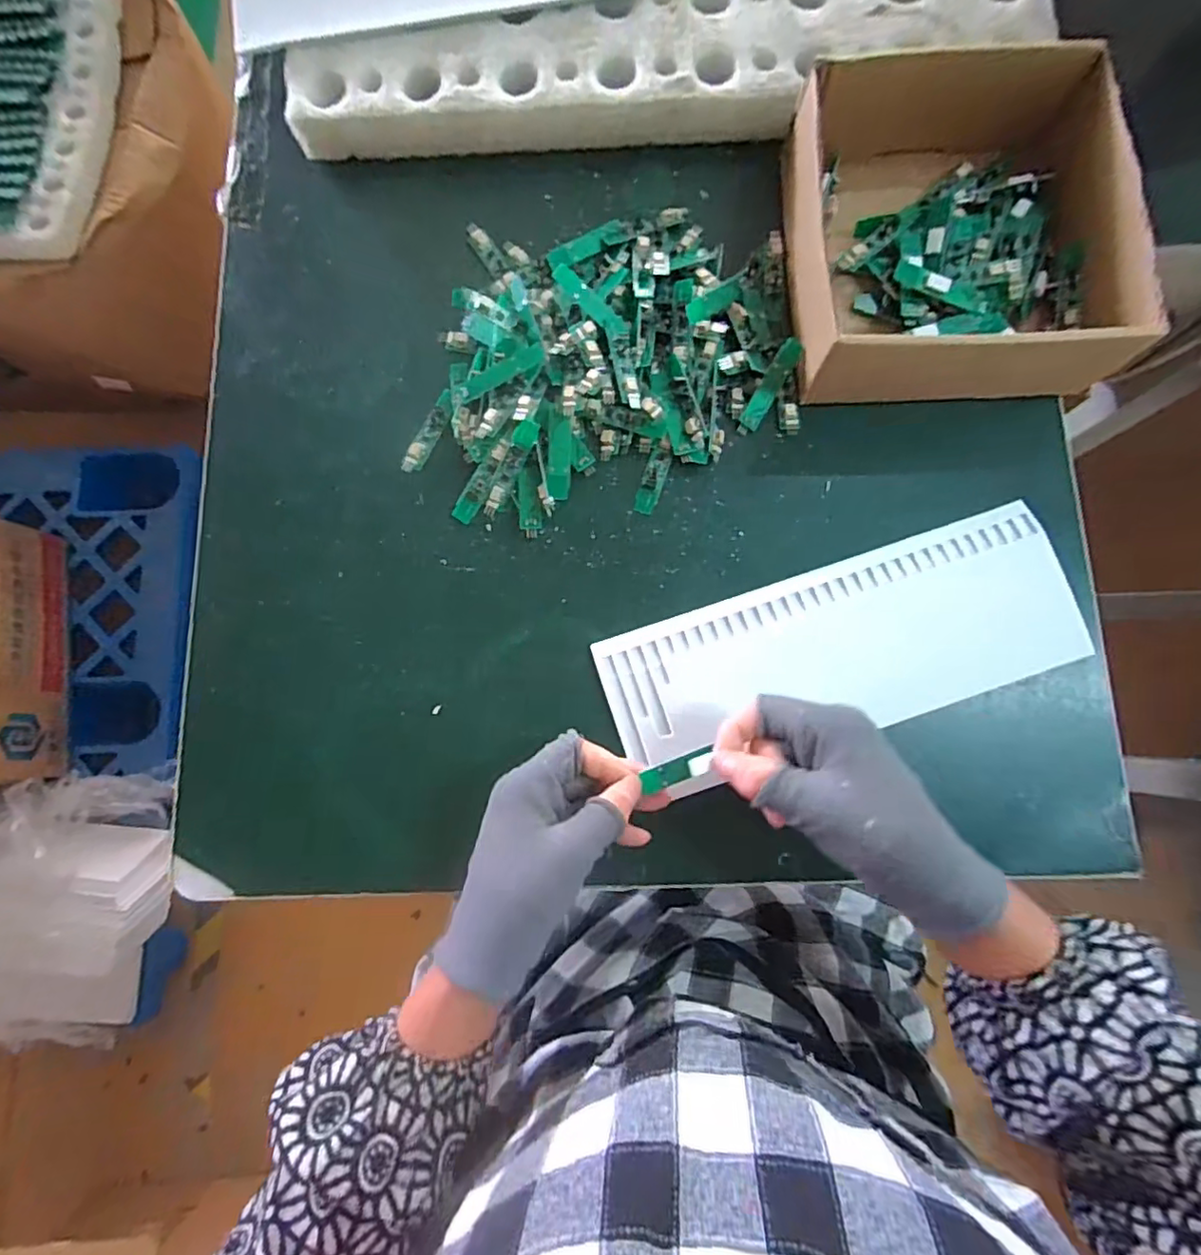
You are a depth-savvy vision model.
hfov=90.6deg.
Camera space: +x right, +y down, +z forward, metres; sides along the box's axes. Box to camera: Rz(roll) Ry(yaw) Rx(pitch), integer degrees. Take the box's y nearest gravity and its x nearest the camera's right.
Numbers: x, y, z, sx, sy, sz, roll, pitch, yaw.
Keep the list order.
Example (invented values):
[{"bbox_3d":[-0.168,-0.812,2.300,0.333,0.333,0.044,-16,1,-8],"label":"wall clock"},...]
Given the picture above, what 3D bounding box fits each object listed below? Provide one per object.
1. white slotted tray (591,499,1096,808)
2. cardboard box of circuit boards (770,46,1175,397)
[{"bbox_3d":[0.153,0.013,0.381,0.297,0.009,0.111,-19,81,-2],"label":"white slotted tray"},{"bbox_3d":[0.231,-0.263,0.395,0.199,0.067,0.223,1,81,2],"label":"cardboard box of circuit boards"}]

